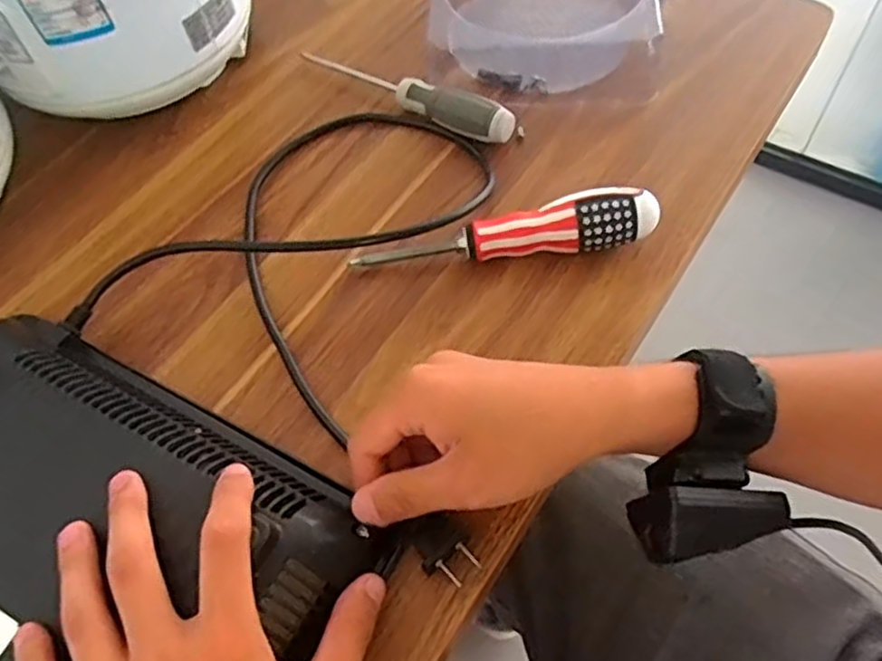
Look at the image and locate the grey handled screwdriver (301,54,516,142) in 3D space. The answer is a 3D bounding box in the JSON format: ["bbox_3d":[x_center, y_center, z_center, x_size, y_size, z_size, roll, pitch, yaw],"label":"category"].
[{"bbox_3d":[-0.028,-0.178,0.509,0.186,0.023,0.025,31,65,22],"label":"grey handled screwdriver"}]

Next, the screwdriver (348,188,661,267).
[{"bbox_3d":[0.038,-0.059,0.422,0.180,0.036,0.027,-2,57,3],"label":"screwdriver"}]

